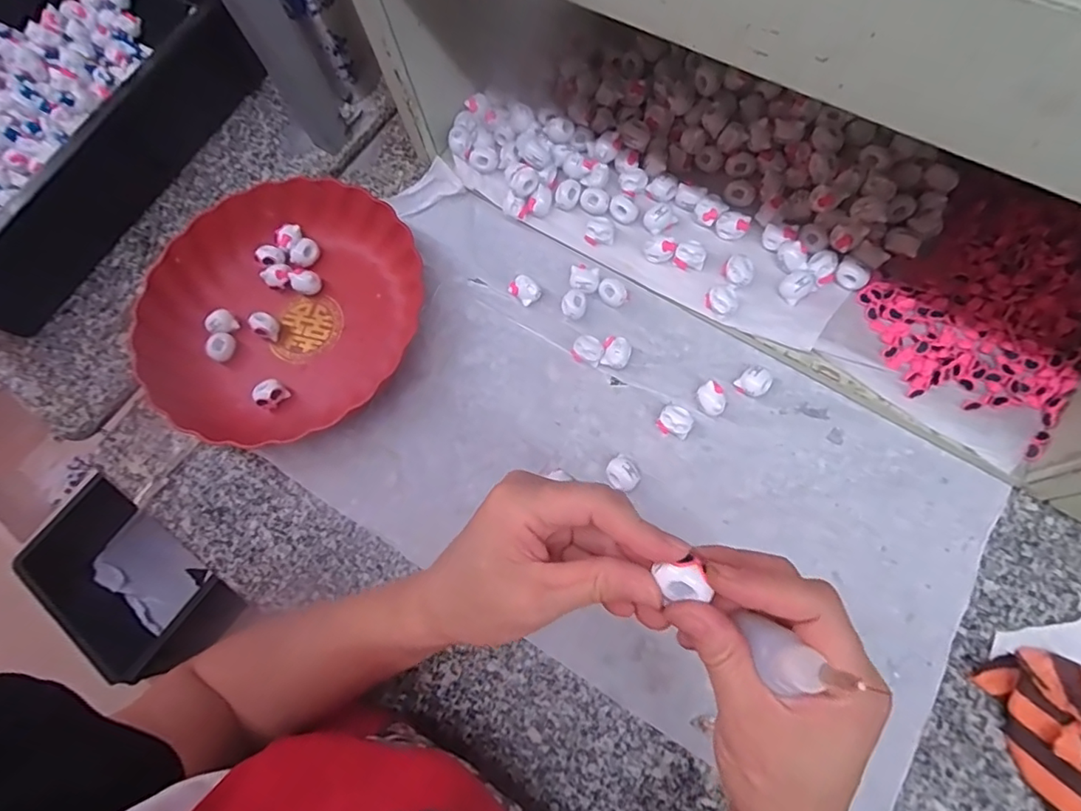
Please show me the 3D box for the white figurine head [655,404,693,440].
[{"bbox_3d":[0.106,0.014,0.424,0.025,0.018,0.021,34,78,15],"label":"white figurine head"}]

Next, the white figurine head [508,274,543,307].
[{"bbox_3d":[-0.014,-0.099,0.474,0.020,0.021,0.025,-43,73,-8],"label":"white figurine head"}]

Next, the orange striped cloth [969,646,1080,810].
[{"bbox_3d":[0.339,0.207,0.335,0.084,0.023,0.110,-33,72,-5],"label":"orange striped cloth"}]

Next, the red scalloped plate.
[{"bbox_3d":[-0.226,-0.083,0.473,0.223,0.058,0.232,-2,72,5],"label":"red scalloped plate"}]

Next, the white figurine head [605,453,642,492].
[{"bbox_3d":[0.063,0.053,0.412,0.025,0.016,0.023,-2,72,5],"label":"white figurine head"}]

